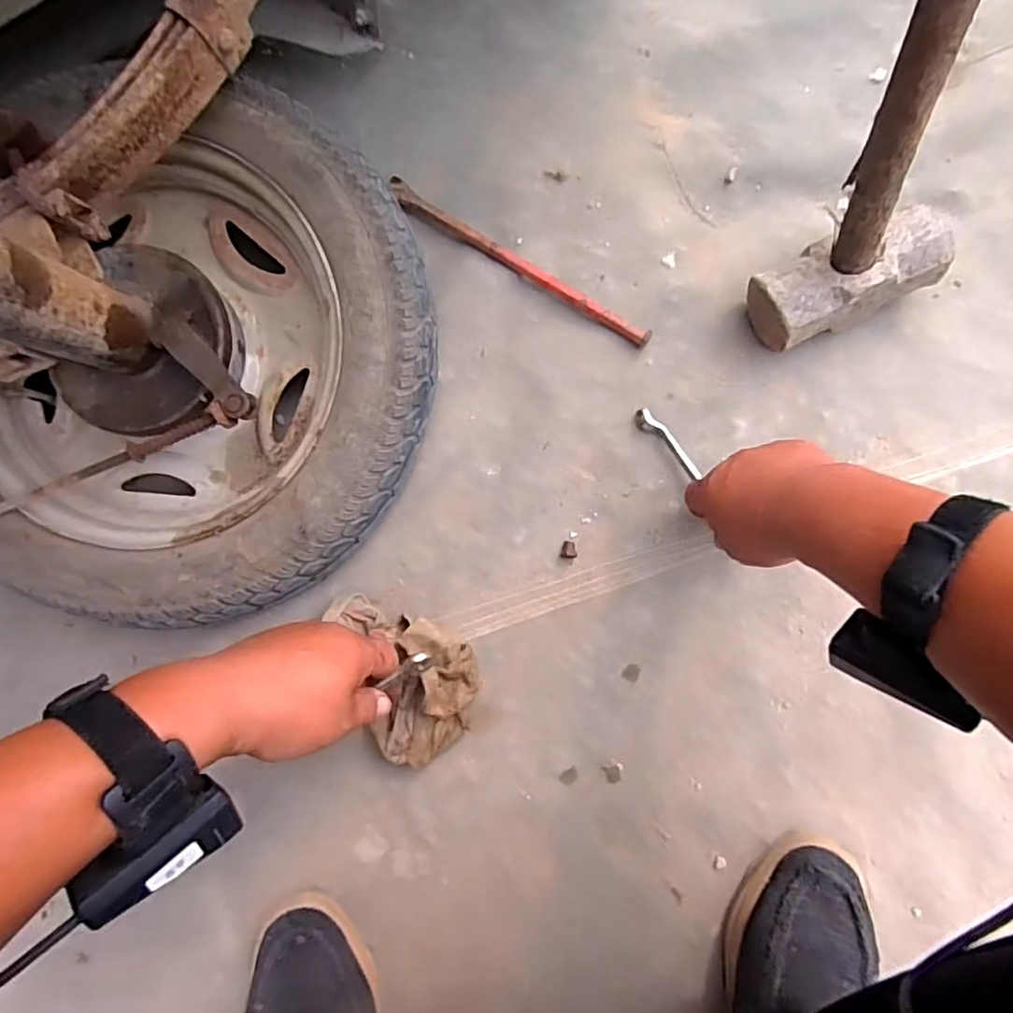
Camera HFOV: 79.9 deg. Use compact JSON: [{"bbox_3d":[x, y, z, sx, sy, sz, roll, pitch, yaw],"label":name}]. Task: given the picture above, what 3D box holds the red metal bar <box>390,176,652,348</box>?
[{"bbox_3d":[0.009,-0.219,0.546,0.273,0.013,0.019,33,86,4],"label":"red metal bar"}]

